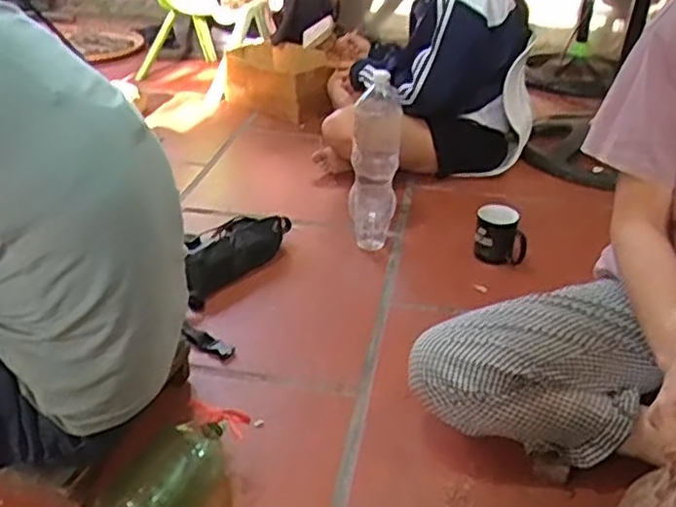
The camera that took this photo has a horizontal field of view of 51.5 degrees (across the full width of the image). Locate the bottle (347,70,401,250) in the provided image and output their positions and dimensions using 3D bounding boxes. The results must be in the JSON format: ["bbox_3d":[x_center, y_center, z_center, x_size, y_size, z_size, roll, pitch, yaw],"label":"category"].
[{"bbox_3d":[0.080,-0.204,1.490,0.100,0.111,0.395,5,76,-1],"label":"bottle"}]

